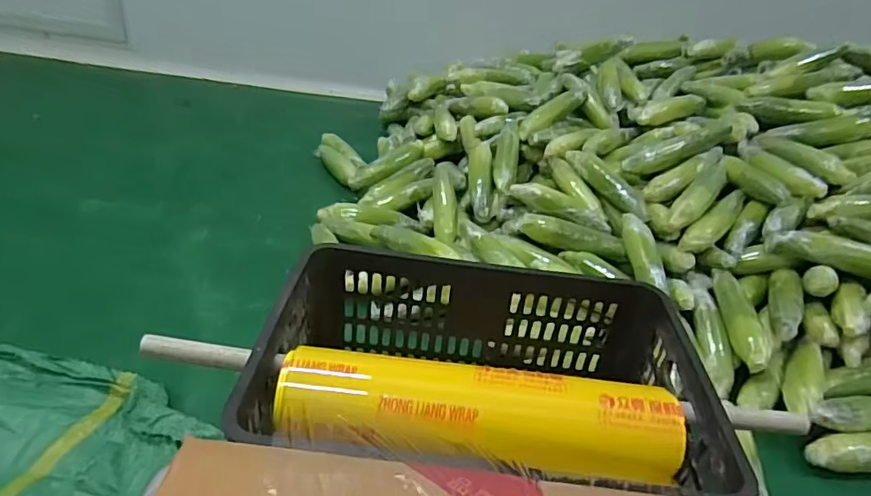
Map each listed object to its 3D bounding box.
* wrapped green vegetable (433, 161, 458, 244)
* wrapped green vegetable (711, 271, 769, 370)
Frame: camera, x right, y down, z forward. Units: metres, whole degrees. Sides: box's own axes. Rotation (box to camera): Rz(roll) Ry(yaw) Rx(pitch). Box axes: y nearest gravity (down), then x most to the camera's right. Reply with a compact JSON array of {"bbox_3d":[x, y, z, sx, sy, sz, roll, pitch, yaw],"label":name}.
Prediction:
[{"bbox_3d":[0.020,-0.109,1.264,0.053,0.037,0.214,2,65,-8],"label":"wrapped green vegetable"},{"bbox_3d":[0.535,0.117,0.977,0.044,0.043,0.205,6,46,-2],"label":"wrapped green vegetable"}]

